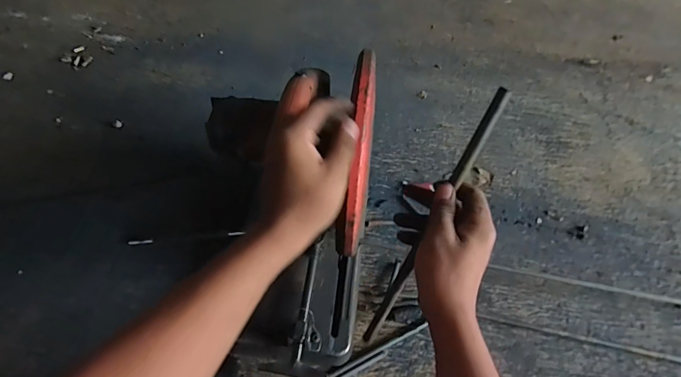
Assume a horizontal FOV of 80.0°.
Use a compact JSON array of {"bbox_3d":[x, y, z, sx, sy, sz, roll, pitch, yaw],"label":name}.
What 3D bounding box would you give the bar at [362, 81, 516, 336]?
[{"bbox_3d":[0.086,0.040,0.396,0.011,0.288,0.014,30,23,16],"label":"bar"}]

